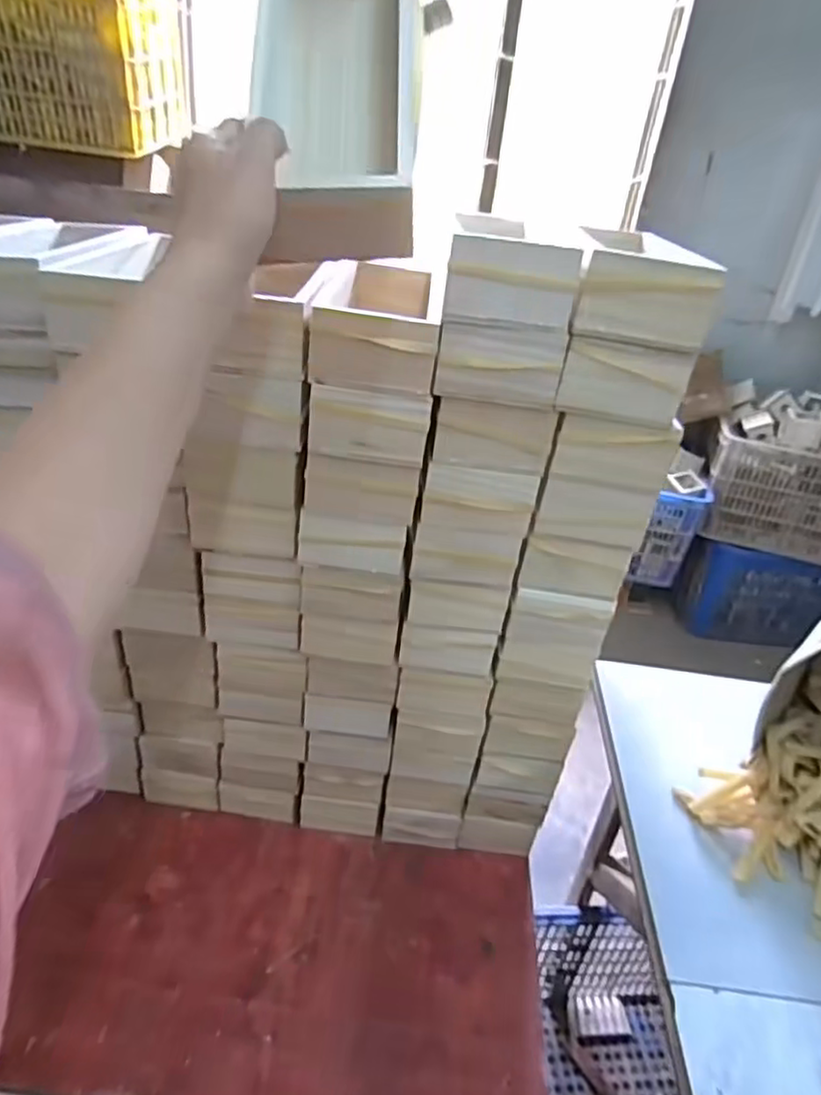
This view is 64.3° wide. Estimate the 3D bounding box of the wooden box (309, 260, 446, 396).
[{"bbox_3d":[-0.030,-0.221,0.633,0.100,0.060,0.248,5,31,-3],"label":"wooden box"}]

